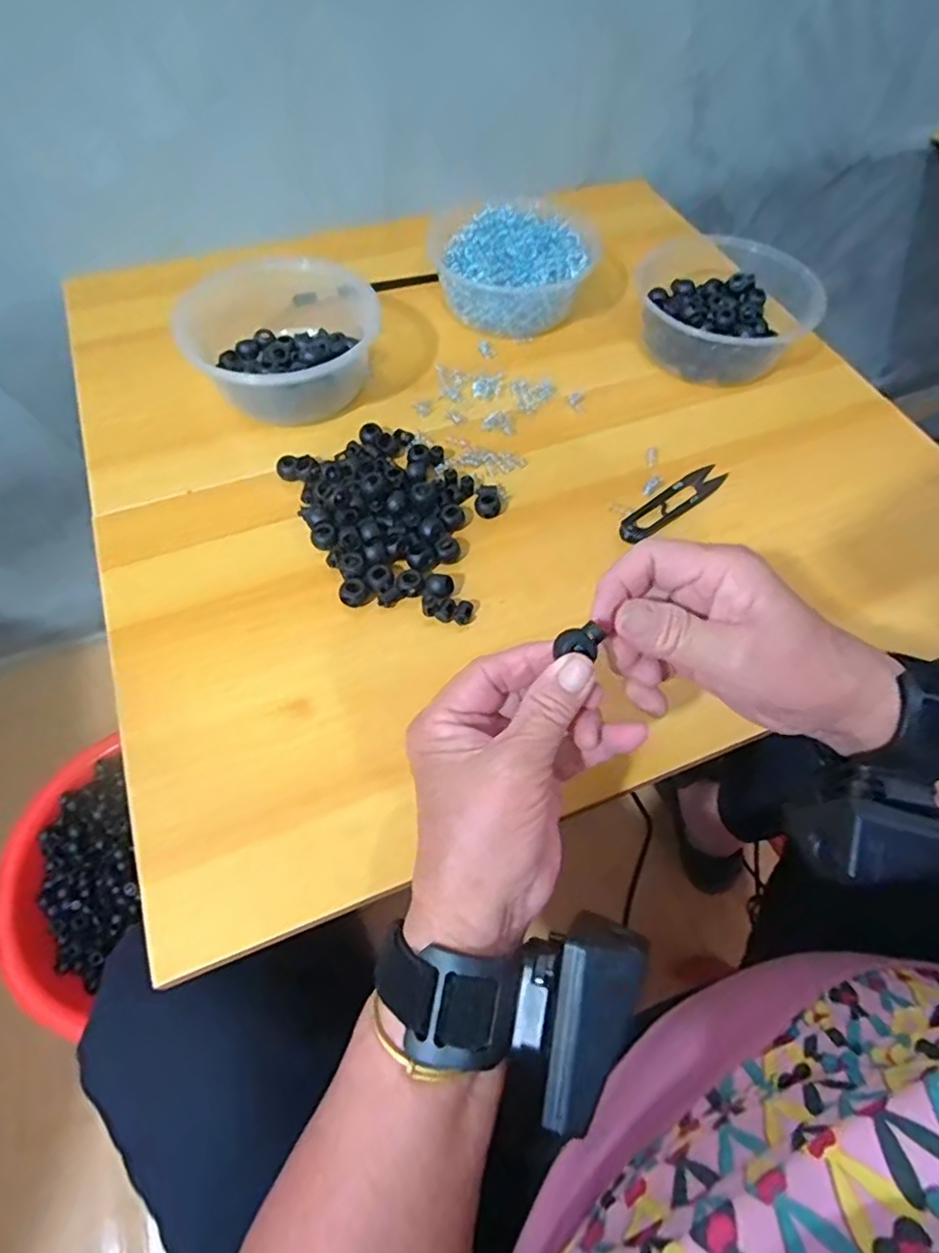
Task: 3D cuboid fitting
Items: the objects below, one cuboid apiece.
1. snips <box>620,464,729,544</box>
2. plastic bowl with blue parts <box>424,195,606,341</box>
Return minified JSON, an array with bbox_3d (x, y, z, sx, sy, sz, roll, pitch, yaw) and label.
[{"bbox_3d":[0.139,-0.085,0.429,0.098,0.005,0.023,-35,67,-19],"label":"snips"},{"bbox_3d":[0.035,-0.303,0.529,0.135,0.053,0.121,1,60,-1],"label":"plastic bowl with blue parts"}]

